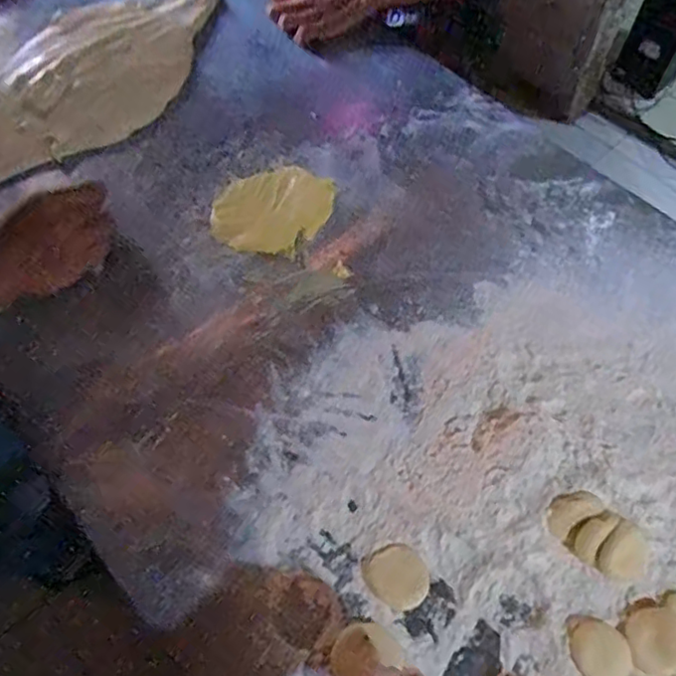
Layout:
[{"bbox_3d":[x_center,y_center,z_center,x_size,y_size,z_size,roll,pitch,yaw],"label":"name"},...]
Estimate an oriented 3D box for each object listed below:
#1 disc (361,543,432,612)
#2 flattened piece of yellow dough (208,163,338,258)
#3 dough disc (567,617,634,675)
[{"bbox_3d":[0.046,0.184,0.473,0.043,0.004,0.050,-39,67,-20],"label":"disc"},{"bbox_3d":[-0.071,-0.139,0.650,0.112,0.010,0.129,32,65,17],"label":"flattened piece of yellow dough"},{"bbox_3d":[0.192,0.229,0.445,0.041,0.006,0.043,0,60,0],"label":"dough disc"}]

